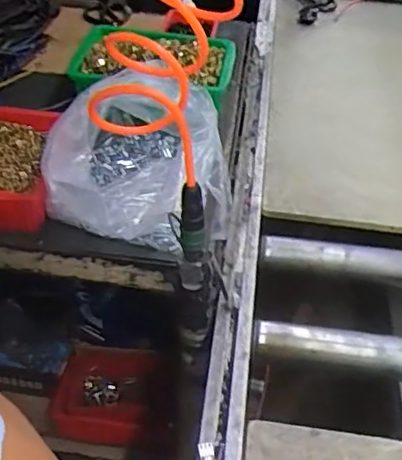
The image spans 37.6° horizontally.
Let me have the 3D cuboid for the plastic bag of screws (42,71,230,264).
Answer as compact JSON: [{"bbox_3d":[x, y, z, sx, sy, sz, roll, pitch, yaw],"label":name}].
[{"bbox_3d":[-0.069,-0.093,0.755,0.215,0.127,0.208,6,41,1],"label":"plastic bag of screws"}]

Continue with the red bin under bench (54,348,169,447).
[{"bbox_3d":[-0.143,0.268,0.959,0.181,0.062,0.134,3,41,-2],"label":"red bin under bench"}]

